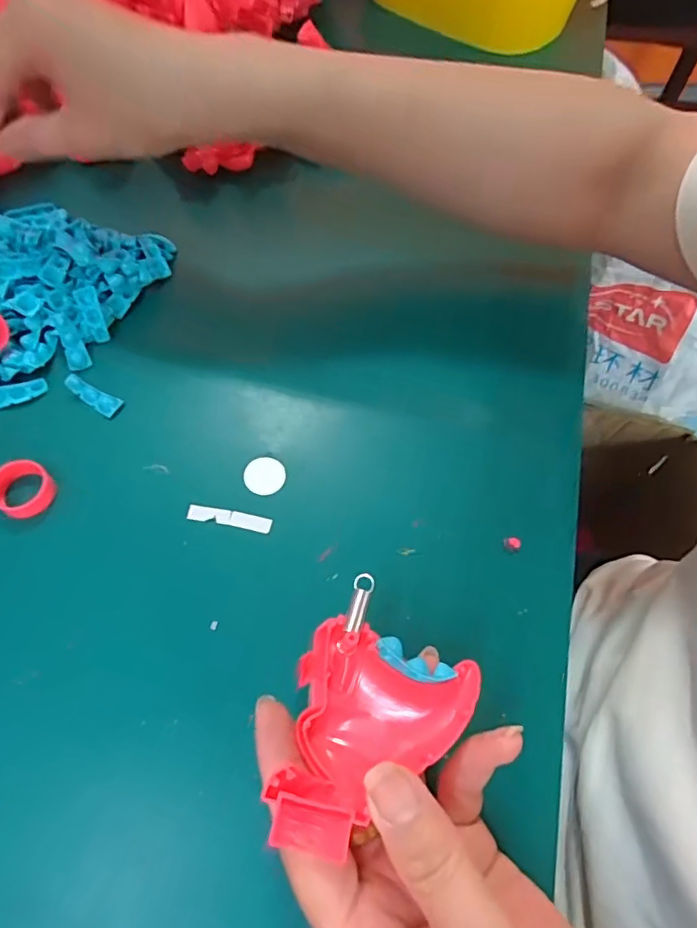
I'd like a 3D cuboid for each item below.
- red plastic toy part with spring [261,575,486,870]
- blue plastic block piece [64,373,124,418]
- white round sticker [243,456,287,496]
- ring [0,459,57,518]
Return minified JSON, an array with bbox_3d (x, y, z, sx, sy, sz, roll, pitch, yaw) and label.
[{"bbox_3d":[0.004,0.085,0.181,0.054,0.023,0.074,34,66,14],"label":"red plastic toy part with spring"},{"bbox_3d":[-0.133,-0.036,0.287,0.030,0.006,0.010,32,65,-1],"label":"blue plastic block piece"},{"bbox_3d":[-0.042,0.006,0.275,0.020,0.004,0.019,2,75,-9],"label":"white round sticker"},{"bbox_3d":[-0.155,0.012,0.261,0.024,0.012,0.026,1,62,-2],"label":"ring"}]

